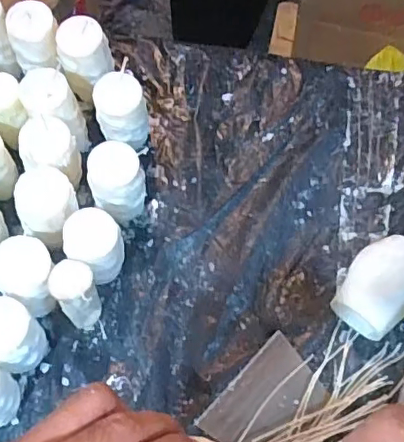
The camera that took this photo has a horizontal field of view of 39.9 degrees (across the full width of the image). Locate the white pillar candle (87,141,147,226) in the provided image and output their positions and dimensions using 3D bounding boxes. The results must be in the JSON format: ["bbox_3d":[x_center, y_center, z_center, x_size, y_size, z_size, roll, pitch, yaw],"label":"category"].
[{"bbox_3d":[-0.099,-0.040,0.669,0.065,0.118,0.059,-20,70,-7],"label":"white pillar candle"}]

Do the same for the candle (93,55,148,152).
[{"bbox_3d":[-0.099,-0.130,0.697,0.060,0.108,0.057,0,68,0],"label":"candle"}]

